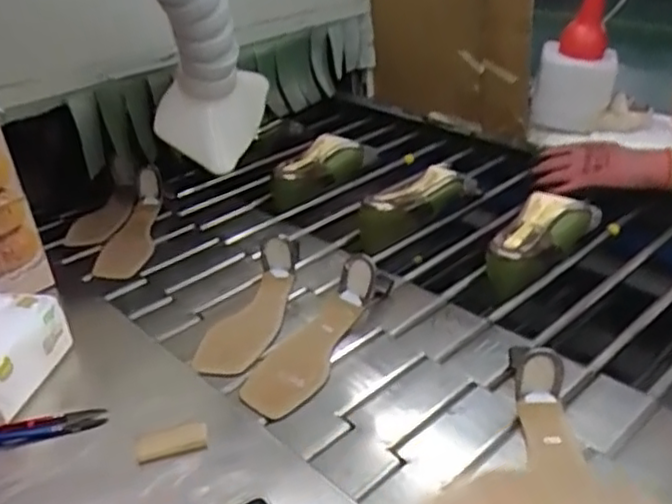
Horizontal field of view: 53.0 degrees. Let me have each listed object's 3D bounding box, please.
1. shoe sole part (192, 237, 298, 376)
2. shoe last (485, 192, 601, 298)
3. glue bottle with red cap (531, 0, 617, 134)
[{"bbox_3d":[-0.107,0.051,0.827,0.081,0.053,0.246,2,30,9],"label":"shoe sole part"},{"bbox_3d":[0.266,-0.012,0.889,0.202,0.068,0.067,-25,39,-36],"label":"shoe last"},{"bbox_3d":[0.405,-0.337,1.126,0.115,0.241,0.095,17,32,20],"label":"glue bottle with red cap"}]

